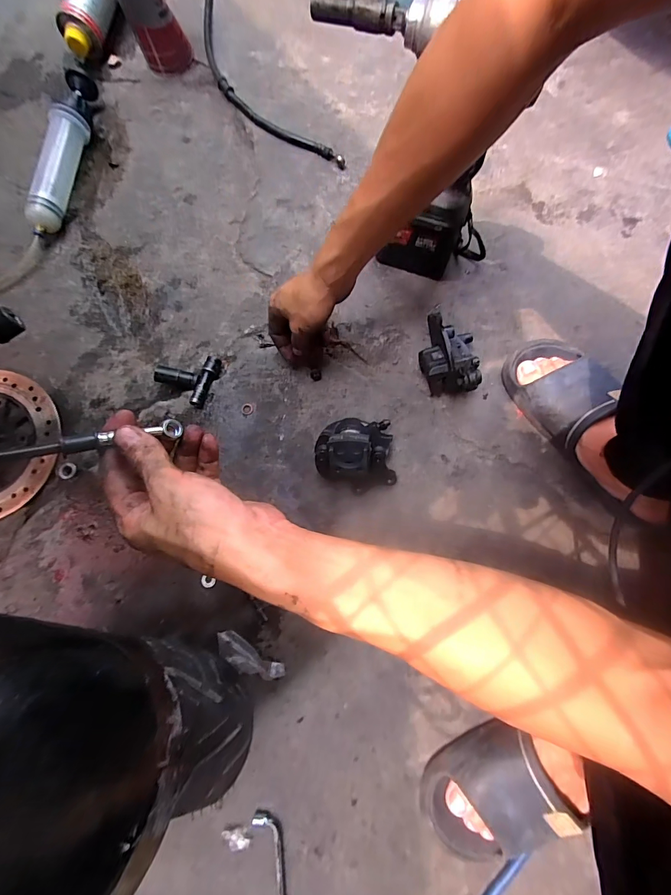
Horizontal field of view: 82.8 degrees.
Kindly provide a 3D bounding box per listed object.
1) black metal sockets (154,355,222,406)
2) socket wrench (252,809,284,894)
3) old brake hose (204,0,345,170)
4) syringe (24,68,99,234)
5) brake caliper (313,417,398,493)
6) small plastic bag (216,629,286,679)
[{"bbox_3d":[-0.210,-0.105,0.541,0.077,0.024,0.072,24,80,5],"label":"black metal sockets"},{"bbox_3d":[-0.067,0.477,0.428,0.027,0.013,0.120,-17,79,-3],"label":"socket wrench"},{"bbox_3d":[-0.156,-0.803,0.670,0.184,0.054,0.754,-13,79,-2],"label":"old brake hose"},{"bbox_3d":[-0.427,-0.460,0.598,0.047,0.053,0.272,10,79,3],"label":"syringe"},{"bbox_3d":[0.024,0.008,0.486,0.097,0.074,0.088,-6,79,-1],"label":"brake caliper"},{"bbox_3d":[-0.107,0.259,0.465,0.091,0.009,0.030,29,81,6],"label":"small plastic bag"}]

